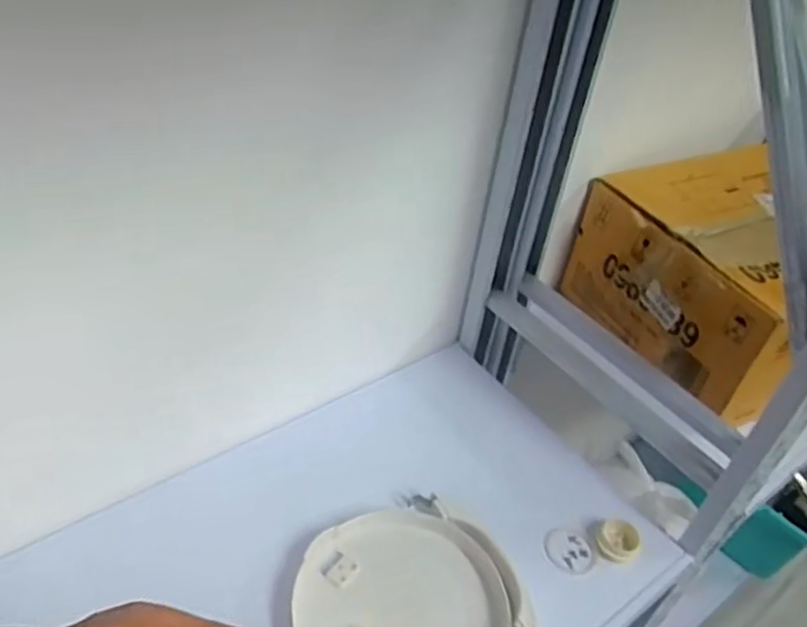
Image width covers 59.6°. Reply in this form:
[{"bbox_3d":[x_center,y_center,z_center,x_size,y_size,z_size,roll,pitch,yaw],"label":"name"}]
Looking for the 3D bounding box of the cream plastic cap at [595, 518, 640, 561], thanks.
[{"bbox_3d":[0.236,0.246,0.771,0.045,0.013,0.045,27,45,22],"label":"cream plastic cap"}]

